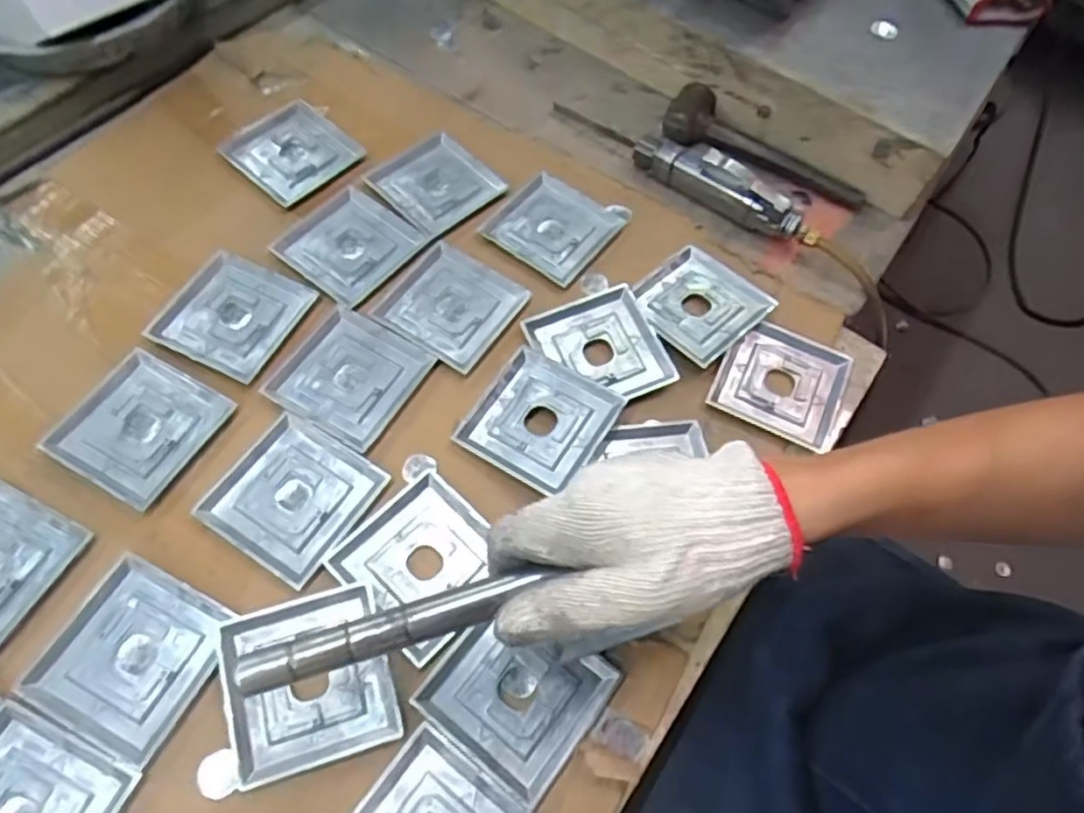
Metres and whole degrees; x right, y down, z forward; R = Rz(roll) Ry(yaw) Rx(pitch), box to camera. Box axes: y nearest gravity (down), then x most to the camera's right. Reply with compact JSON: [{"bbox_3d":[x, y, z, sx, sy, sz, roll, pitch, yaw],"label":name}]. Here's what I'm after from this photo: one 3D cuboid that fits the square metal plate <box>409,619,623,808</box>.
[{"bbox_3d":[-0.014,0.166,0.414,0.090,0.004,0.085,35,66,14],"label":"square metal plate"}]

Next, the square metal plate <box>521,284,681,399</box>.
[{"bbox_3d":[0.044,-0.042,0.523,0.087,0.009,0.091,-19,65,-13],"label":"square metal plate"}]

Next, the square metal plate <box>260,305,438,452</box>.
[{"bbox_3d":[-0.138,-0.023,0.504,0.090,0.005,0.090,28,64,11],"label":"square metal plate"}]

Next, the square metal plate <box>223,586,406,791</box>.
[{"bbox_3d":[-0.134,0.157,0.404,0.089,0.012,0.089,-13,64,-11],"label":"square metal plate"}]

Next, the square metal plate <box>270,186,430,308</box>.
[{"bbox_3d":[-0.152,-0.130,0.558,0.090,0.006,0.092,34,65,13],"label":"square metal plate"}]

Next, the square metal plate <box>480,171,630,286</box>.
[{"bbox_3d":[0.011,-0.149,0.581,0.092,0.013,0.090,34,65,13],"label":"square metal plate"}]

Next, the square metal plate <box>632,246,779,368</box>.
[{"bbox_3d":[0.122,-0.083,0.549,0.090,0.011,0.088,-39,71,-21],"label":"square metal plate"}]

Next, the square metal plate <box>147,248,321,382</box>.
[{"bbox_3d":[-0.230,-0.069,0.521,0.090,0.006,0.089,25,64,9],"label":"square metal plate"}]

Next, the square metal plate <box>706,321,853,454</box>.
[{"bbox_3d":[0.180,-0.021,0.525,0.091,0.005,0.087,23,63,8],"label":"square metal plate"}]

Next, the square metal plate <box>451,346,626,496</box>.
[{"bbox_3d":[-0.002,0.009,0.491,0.089,0.014,0.089,31,65,12],"label":"square metal plate"}]

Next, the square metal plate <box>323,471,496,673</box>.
[{"bbox_3d":[-0.074,0.097,0.444,0.090,0.005,0.089,41,67,16],"label":"square metal plate"}]

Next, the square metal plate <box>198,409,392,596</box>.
[{"bbox_3d":[-0.163,0.057,0.460,0.090,0.005,0.090,30,65,12],"label":"square metal plate"}]

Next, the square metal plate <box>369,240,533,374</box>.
[{"bbox_3d":[-0.069,-0.080,0.538,0.091,0.005,0.087,32,65,12],"label":"square metal plate"}]

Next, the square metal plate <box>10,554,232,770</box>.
[{"bbox_3d":[-0.237,0.143,0.406,0.089,0.004,0.091,25,64,9],"label":"square metal plate"}]

